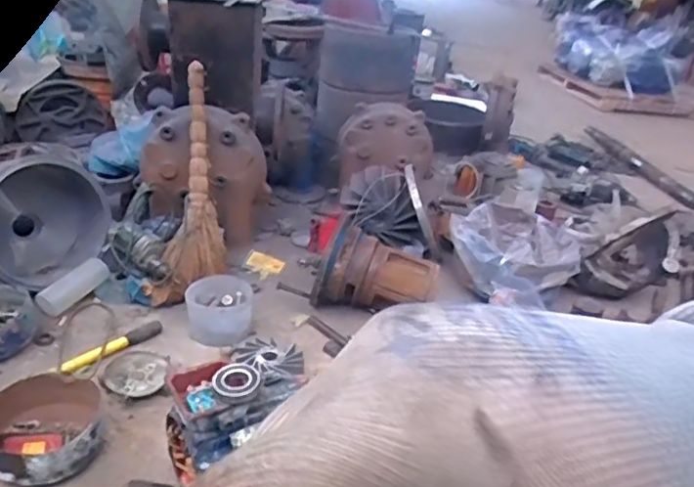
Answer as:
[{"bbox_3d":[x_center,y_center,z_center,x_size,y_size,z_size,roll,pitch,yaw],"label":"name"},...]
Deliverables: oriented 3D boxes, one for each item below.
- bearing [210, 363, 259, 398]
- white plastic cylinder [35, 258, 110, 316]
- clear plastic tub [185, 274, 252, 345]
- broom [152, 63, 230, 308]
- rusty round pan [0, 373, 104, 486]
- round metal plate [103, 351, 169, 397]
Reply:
[{"bbox_3d":[-0.162,0.200,0.885,0.067,0.022,0.063,-1,28,-12],"label":"bearing"},{"bbox_3d":[-0.642,0.100,1.423,0.059,0.052,0.175,20,43,25],"label":"white plastic cylinder"},{"bbox_3d":[-0.289,0.151,1.384,0.144,0.099,0.135,5,27,-2],"label":"clear plastic tub"},{"bbox_3d":[-0.380,-0.151,1.502,0.164,0.602,0.111,2,-12,-8],"label":"broom"},{"bbox_3d":[-0.508,0.320,1.037,0.189,0.080,0.196,5,27,-2],"label":"rusty round pan"},{"bbox_3d":[-0.416,0.264,1.213,0.117,0.035,0.125,10,28,8],"label":"round metal plate"}]

